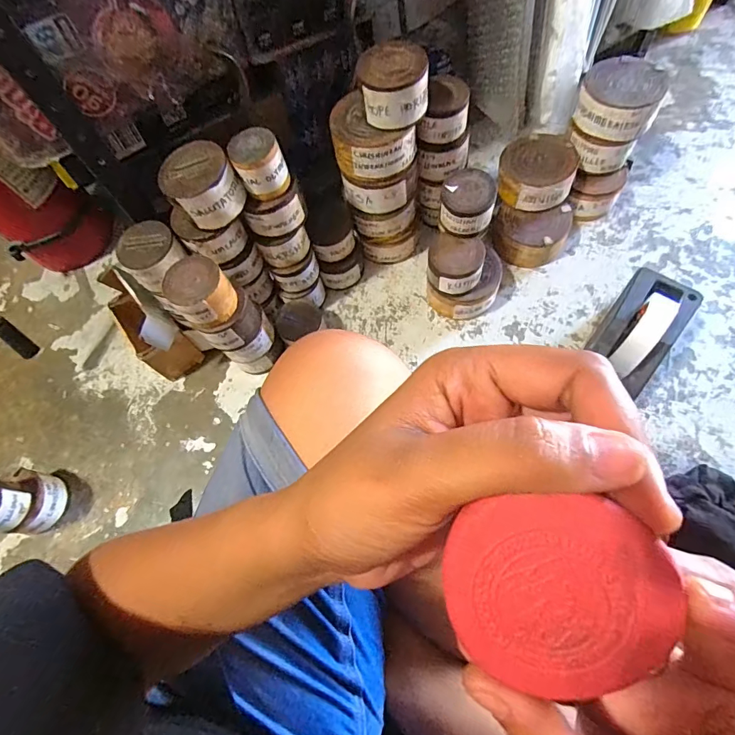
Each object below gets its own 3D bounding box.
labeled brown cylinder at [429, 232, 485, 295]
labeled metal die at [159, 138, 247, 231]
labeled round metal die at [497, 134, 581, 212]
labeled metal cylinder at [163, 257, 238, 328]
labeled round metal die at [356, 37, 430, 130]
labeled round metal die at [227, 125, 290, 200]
[{"bbox_3d":[0.113,-0.132,0.559,0.071,0.047,0.064,14,69,12],"label":"labeled brown cylinder"},{"bbox_3d":[-0.178,-0.195,0.464,0.069,0.055,0.074,-2,66,6],"label":"labeled metal die"},{"bbox_3d":[0.238,-0.277,0.612,0.100,0.048,0.102,8,68,10],"label":"labeled round metal die"},{"bbox_3d":[-0.183,-0.082,0.469,0.064,0.047,0.061,-2,66,6],"label":"labeled metal cylinder"},{"bbox_3d":[0.029,-0.307,0.473,0.073,0.054,0.069,-2,66,6],"label":"labeled round metal die"},{"bbox_3d":[-0.115,-0.218,0.464,0.052,0.053,0.050,-2,66,6],"label":"labeled round metal die"}]

